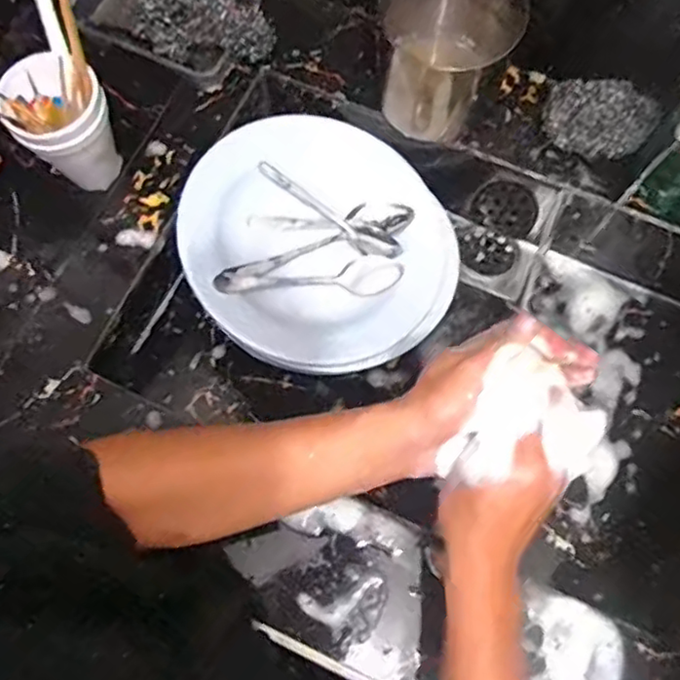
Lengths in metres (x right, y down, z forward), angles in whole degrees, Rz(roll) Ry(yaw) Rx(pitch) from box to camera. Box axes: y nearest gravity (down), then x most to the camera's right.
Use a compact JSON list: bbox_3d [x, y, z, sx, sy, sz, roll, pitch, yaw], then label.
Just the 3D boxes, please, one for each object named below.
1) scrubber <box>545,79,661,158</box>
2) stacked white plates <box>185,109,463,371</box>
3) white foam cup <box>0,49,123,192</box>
[{"bbox_3d":[0.243,-0.211,0.603,0.092,0.040,0.066,18,74,5],"label":"scrubber"},{"bbox_3d":[-0.020,-0.097,0.642,0.258,0.040,0.258,4,73,-12],"label":"stacked white plates"},{"bbox_3d":[-0.233,-0.182,0.556,0.076,0.122,0.074,0,73,0],"label":"white foam cup"}]

